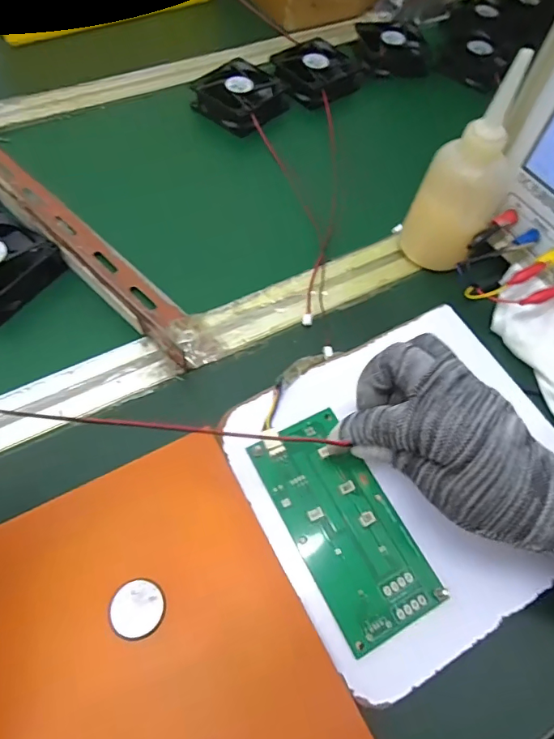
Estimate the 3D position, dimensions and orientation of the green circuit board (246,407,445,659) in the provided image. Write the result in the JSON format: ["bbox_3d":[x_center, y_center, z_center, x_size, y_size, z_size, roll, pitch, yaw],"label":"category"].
[{"bbox_3d":[0.041,0.091,0.293,0.064,0.006,0.134,-24,65,-16],"label":"green circuit board"}]

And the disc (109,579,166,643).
[{"bbox_3d":[-0.076,0.131,0.260,0.028,0.004,0.029,2,61,-3],"label":"disc"}]

